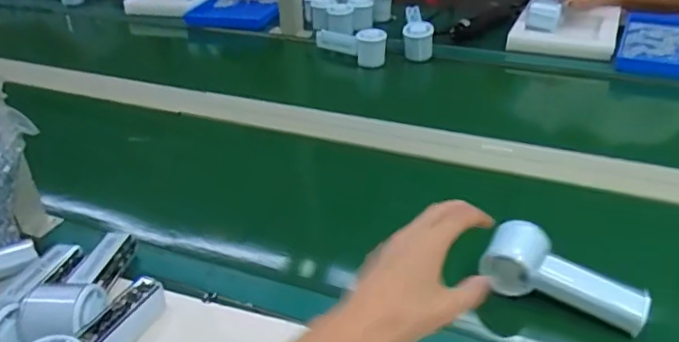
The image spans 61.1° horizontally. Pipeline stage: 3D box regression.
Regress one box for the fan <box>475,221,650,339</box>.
[{"bbox_3d":[0.221,0.102,0.562,0.149,0.047,0.058,17,37,26],"label":"fan"}]

